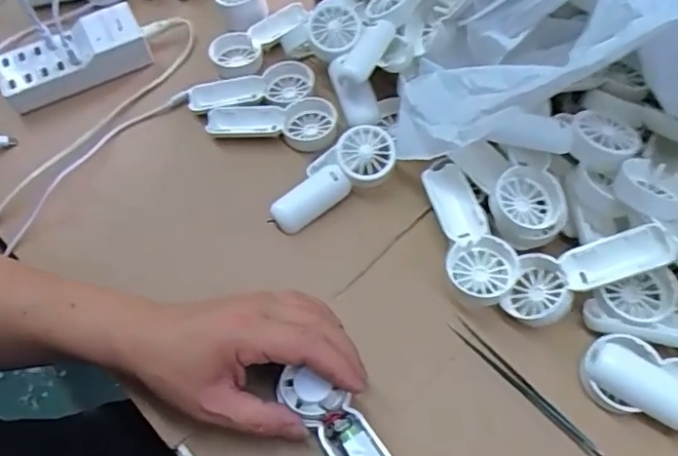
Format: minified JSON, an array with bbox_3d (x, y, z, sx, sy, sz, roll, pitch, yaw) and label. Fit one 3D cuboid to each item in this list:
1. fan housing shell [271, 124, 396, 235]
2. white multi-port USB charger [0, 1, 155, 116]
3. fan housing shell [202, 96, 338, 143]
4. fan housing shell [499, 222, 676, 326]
[{"bbox_3d":[-0.004,-0.037,0.463,0.111,0.021,0.042,-39,63,-3],"label":"fan housing shell"},{"bbox_3d":[-0.253,-0.164,0.546,0.134,0.031,0.056,-25,61,-12],"label":"white multi-port USB charger"},{"bbox_3d":[-0.059,-0.091,0.504,0.111,0.016,0.038,-2,59,2],"label":"fan housing shell"},{"bbox_3d":[0.161,0.028,0.385,0.108,0.025,0.044,-29,54,28],"label":"fan housing shell"}]

